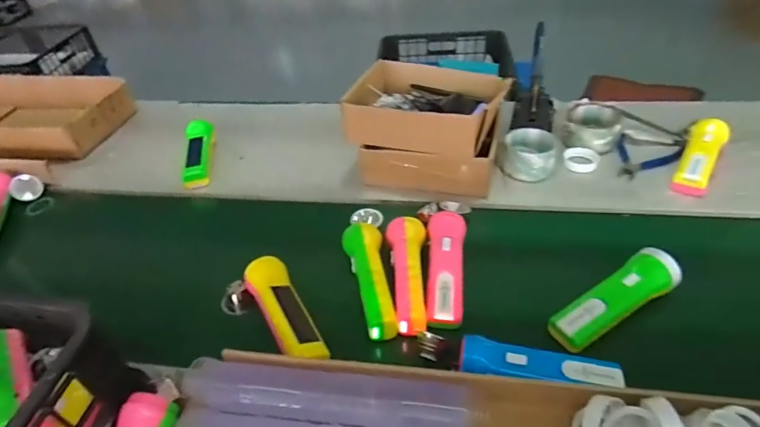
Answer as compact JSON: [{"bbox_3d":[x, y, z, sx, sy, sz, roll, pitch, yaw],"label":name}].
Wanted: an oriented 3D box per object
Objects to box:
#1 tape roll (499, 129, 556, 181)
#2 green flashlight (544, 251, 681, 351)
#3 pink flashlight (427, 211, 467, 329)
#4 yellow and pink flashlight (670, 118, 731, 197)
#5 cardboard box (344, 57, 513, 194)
[{"bbox_3d":[0.241,-0.097,0.735,0.080,0.040,0.092,9,44,18],"label":"tape roll"},{"bbox_3d":[0.262,0.094,0.514,0.160,0.038,0.050,-23,44,-17],"label":"green flashlight"},{"bbox_3d":[0.082,0.065,0.571,0.046,0.033,0.166,2,42,10],"label":"pink flashlight"},{"bbox_3d":[0.492,-0.088,0.697,0.052,0.038,0.178,22,49,29],"label":"yellow and pink flashlight"},{"bbox_3d":[0.080,-0.145,0.754,0.224,0.145,0.202,7,43,15],"label":"cardboard box"}]

